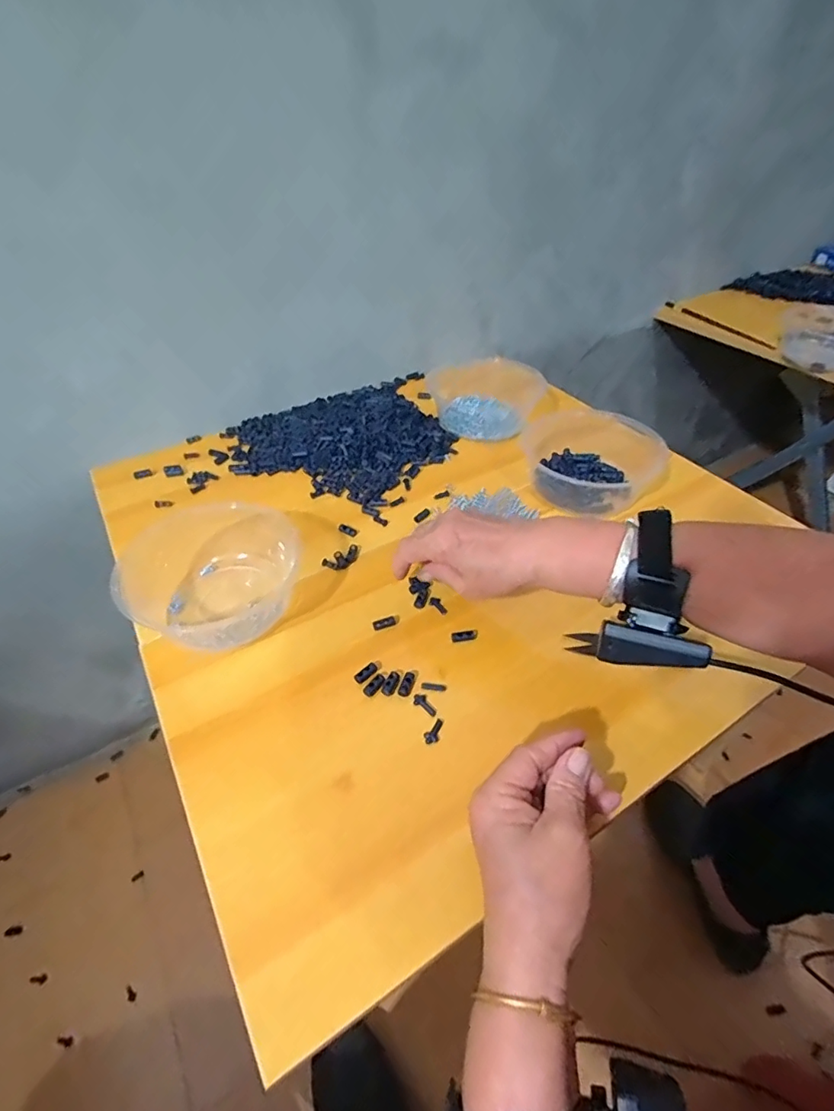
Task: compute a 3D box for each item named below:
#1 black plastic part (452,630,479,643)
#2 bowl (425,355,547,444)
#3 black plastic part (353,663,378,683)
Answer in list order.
[{"bbox_3d":[0.039,0.065,0.422,0.022,0.004,0.009,-9,44,-10],"label":"black plastic part"},{"bbox_3d":[0.081,-0.200,0.664,0.134,0.061,0.139,0,44,0],"label":"bowl"},{"bbox_3d":[-0.039,0.089,0.397,0.019,0.004,0.009,-33,53,-30],"label":"black plastic part"}]

